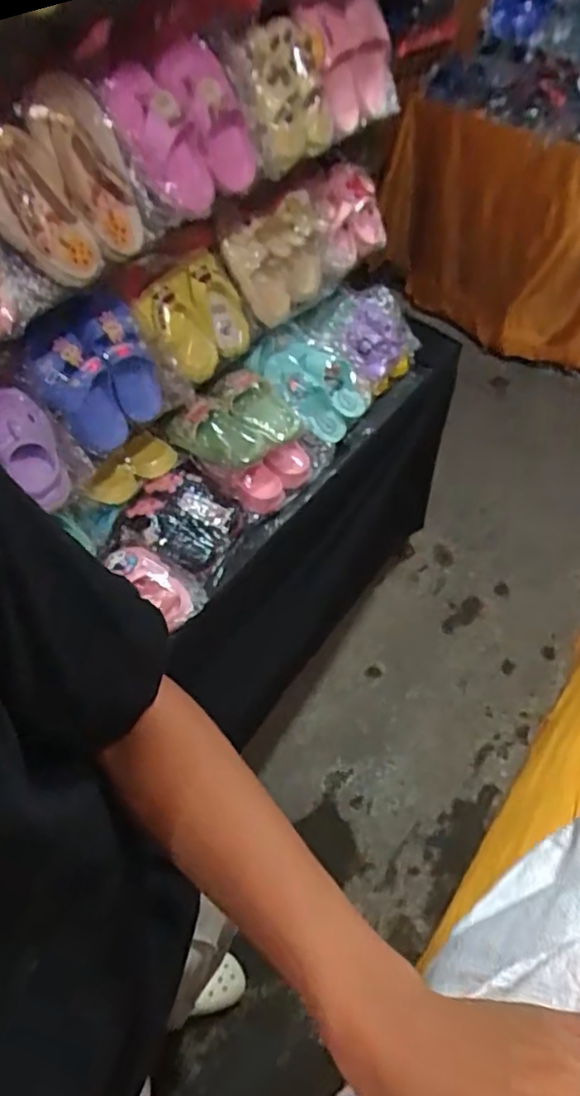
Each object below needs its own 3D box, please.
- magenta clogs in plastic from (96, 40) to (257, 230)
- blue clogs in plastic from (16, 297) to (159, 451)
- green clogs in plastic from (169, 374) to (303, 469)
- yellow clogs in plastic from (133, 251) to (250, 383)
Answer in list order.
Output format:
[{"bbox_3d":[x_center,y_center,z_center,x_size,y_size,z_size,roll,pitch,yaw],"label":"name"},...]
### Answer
[{"bbox_3d":[-0.127,-0.508,0.791,0.080,0.170,0.191,-2,33,51],"label":"magenta clogs in plastic"},{"bbox_3d":[-0.252,-0.227,0.854,0.068,0.185,0.165,20,52,40],"label":"blue clogs in plastic"},{"bbox_3d":[-0.077,-0.198,1.015,0.187,0.067,0.134,-37,62,-26],"label":"green clogs in plastic"},{"bbox_3d":[-0.134,-0.333,0.961,0.069,0.159,0.208,10,46,42],"label":"yellow clogs in plastic"}]

